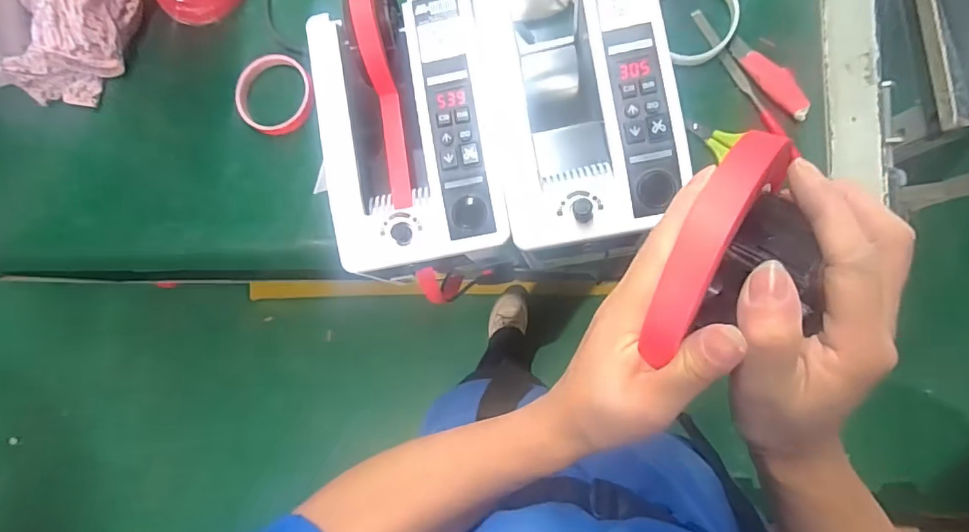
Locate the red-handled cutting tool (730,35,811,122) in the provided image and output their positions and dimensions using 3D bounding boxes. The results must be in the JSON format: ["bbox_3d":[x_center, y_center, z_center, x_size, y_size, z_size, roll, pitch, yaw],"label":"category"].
[{"bbox_3d":[0.274,-0.180,0.483,0.031,0.010,0.097,-37,83,4],"label":"red-handled cutting tool"}]

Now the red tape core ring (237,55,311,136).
[{"bbox_3d":[-0.231,-0.189,0.556,0.081,0.020,0.086,0,87,7],"label":"red tape core ring"}]

